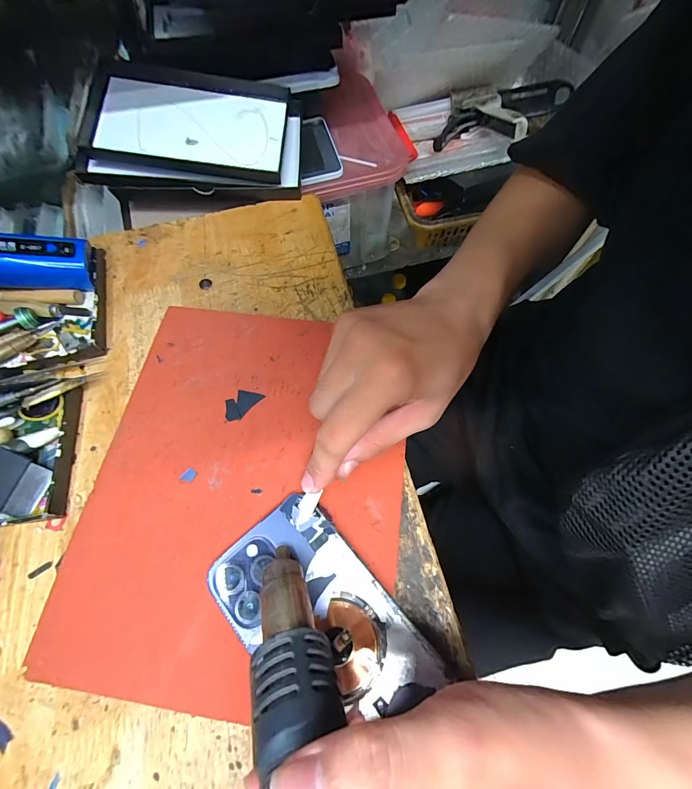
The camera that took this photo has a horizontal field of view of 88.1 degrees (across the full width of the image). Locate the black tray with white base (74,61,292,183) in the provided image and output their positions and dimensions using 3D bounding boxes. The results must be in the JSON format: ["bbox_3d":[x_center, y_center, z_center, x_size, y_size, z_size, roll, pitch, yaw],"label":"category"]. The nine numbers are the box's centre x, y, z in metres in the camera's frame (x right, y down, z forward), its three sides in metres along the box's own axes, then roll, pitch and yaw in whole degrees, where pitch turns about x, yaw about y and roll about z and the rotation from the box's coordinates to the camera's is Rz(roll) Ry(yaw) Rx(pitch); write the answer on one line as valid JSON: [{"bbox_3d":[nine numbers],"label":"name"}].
[{"bbox_3d":[-0.146,-0.245,0.325,0.178,0.022,0.097,5,75,-4],"label":"black tray with white base"}]

